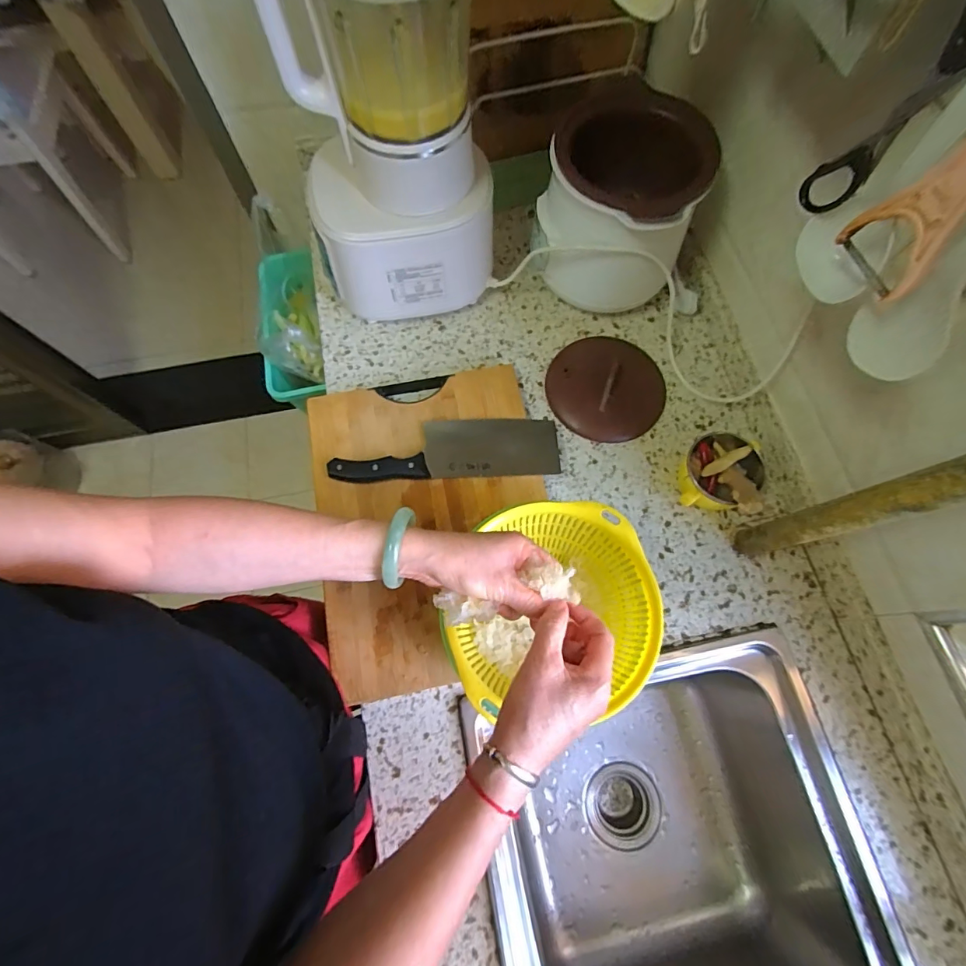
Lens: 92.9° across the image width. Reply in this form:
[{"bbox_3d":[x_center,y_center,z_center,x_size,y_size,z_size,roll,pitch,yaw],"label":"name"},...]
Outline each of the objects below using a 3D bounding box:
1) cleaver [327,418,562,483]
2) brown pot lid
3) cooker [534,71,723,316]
[{"bbox_3d":[-0.045,-0.047,0.602,0.291,0.018,0.083,-3,71,-1],"label":"cleaver"},{"bbox_3d":[0.179,-0.140,0.652,0.165,0.035,0.160,0,71,0],"label":"brown pot lid"},{"bbox_3d":[0.178,-0.359,0.634,0.191,0.217,0.155,16,72,5],"label":"cooker"}]

